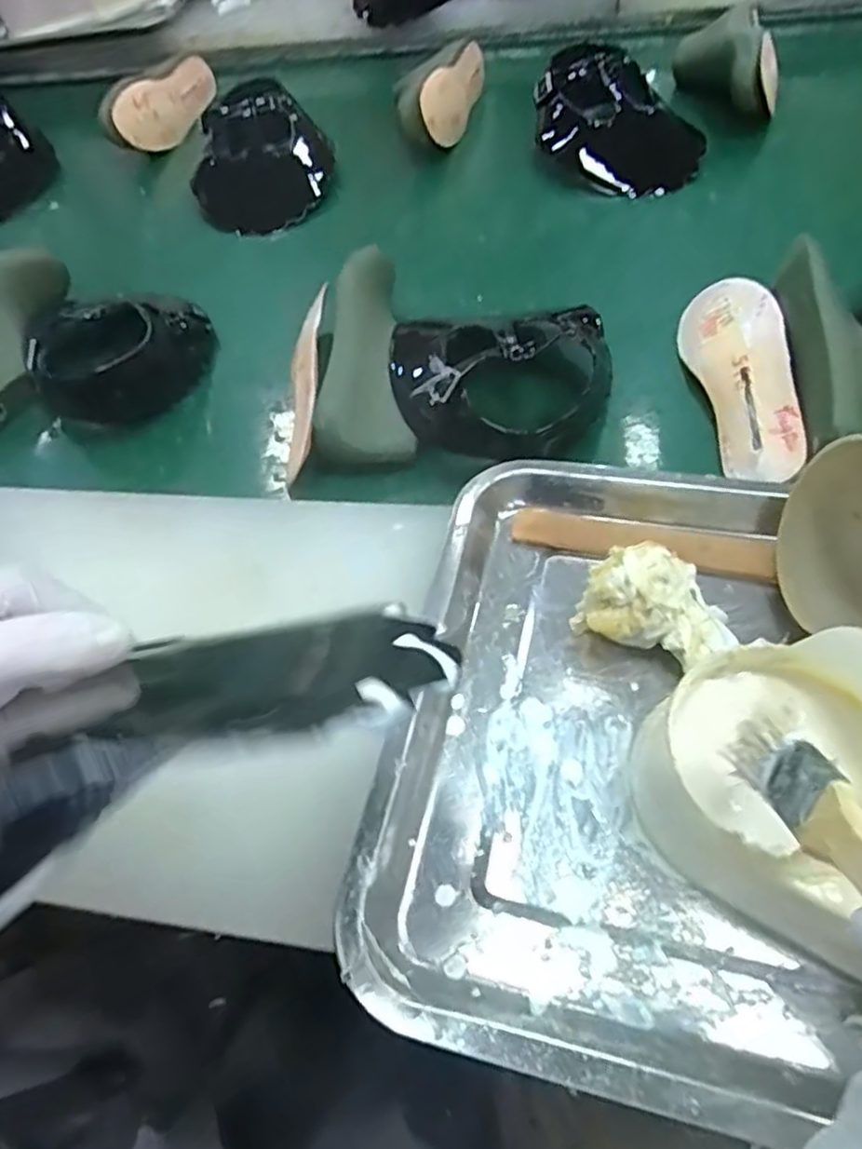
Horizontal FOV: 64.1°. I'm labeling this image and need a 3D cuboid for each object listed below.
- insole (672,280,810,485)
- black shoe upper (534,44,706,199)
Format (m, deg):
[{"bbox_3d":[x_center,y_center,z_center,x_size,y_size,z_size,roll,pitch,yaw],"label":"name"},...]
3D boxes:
[{"bbox_3d":[0.219,-0.142,0.485,0.066,0.010,0.186,-22,55,32],"label":"insole"},{"bbox_3d":[0.180,-0.444,0.676,0.090,0.080,0.175,-39,61,-20],"label":"black shoe upper"}]

